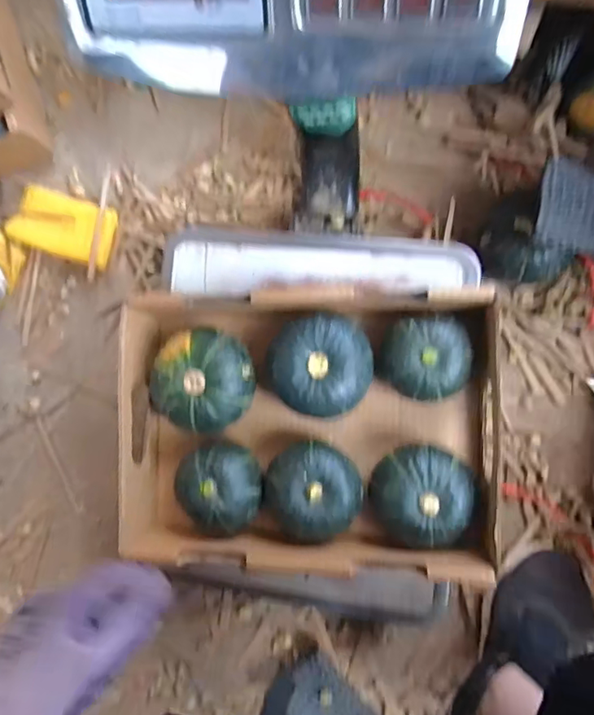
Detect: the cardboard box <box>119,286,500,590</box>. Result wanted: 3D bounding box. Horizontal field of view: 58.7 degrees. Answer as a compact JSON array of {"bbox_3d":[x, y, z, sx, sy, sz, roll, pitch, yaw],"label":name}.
[{"bbox_3d":[0.011,0.064,0.452,0.308,0.077,0.231,0,88,7],"label":"cardboard box"}]

